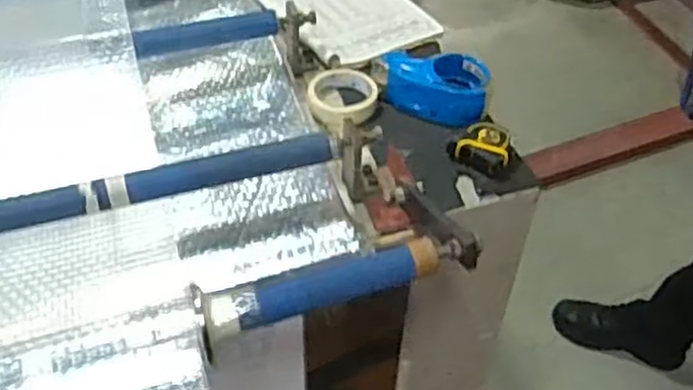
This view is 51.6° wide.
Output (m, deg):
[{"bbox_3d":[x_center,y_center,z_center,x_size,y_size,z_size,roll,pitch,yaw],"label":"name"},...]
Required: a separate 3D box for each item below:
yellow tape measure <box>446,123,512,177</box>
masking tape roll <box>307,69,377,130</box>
[{"bbox_3d":[0.171,-0.063,0.917,0.076,0.030,0.070,11,47,9],"label":"yellow tape measure"},{"bbox_3d":[-0.008,-0.137,0.999,0.094,0.033,0.094,1,46,-1],"label":"masking tape roll"}]

